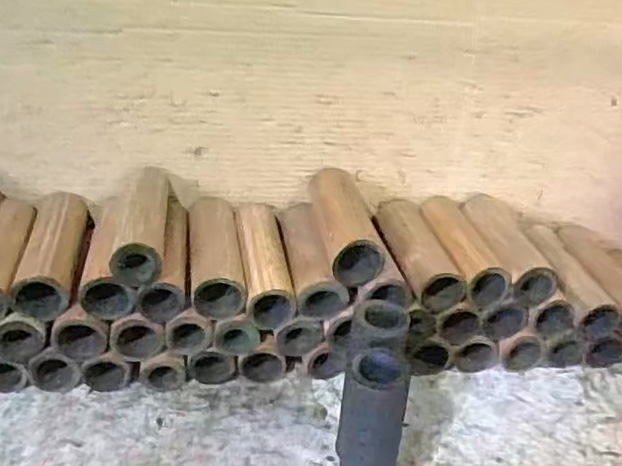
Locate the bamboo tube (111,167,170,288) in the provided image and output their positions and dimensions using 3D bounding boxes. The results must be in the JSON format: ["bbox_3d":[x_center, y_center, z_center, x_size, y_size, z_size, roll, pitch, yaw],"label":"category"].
[{"bbox_3d":[-0.187,-0.012,0.718,0.053,0.058,0.174,1,27,-8],"label":"bamboo tube"}]

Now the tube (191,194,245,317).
[{"bbox_3d":[-0.113,0.024,0.750,0.058,0.059,0.173,-1,28,-11],"label":"tube"}]

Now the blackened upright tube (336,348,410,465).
[{"bbox_3d":[0.051,0.184,0.562,0.056,0.177,0.054,8,28,5],"label":"blackened upright tube"}]

